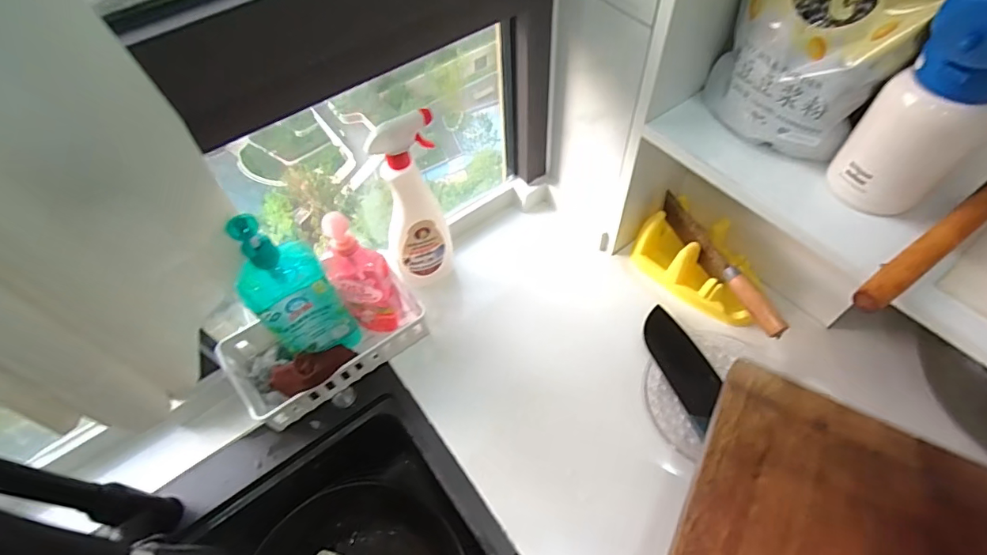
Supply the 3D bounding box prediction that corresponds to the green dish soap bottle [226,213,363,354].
[{"bbox_3d":[-0.257,0.023,0.617,0.068,0.268,0.103,38,67,25],"label":"green dish soap bottle"}]

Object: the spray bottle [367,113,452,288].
[{"bbox_3d":[-0.111,-0.092,0.668,0.108,0.275,0.050,-36,61,-18],"label":"spray bottle"}]

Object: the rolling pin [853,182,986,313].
[{"bbox_3d":[0.436,-0.047,0.455,0.278,0.021,0.027,-31,60,-16],"label":"rolling pin"}]

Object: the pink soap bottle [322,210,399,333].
[{"bbox_3d":[-0.179,0.005,0.663,0.072,0.233,0.053,-27,58,-13],"label":"pink soap bottle"}]

